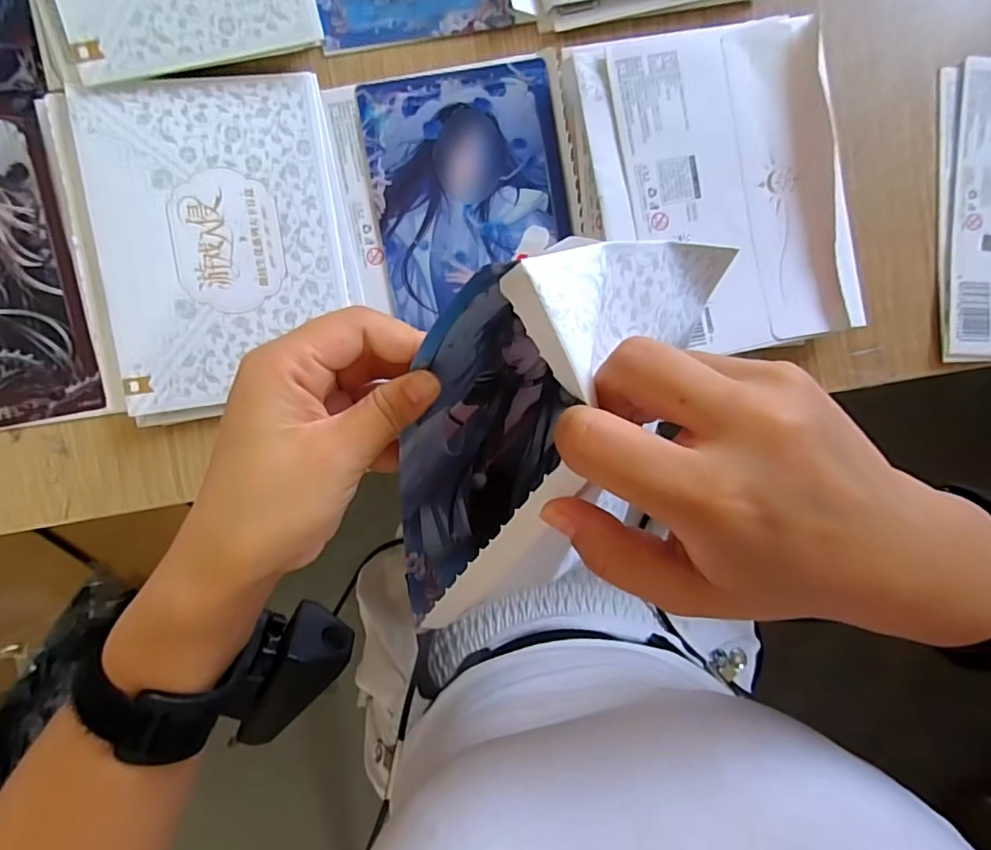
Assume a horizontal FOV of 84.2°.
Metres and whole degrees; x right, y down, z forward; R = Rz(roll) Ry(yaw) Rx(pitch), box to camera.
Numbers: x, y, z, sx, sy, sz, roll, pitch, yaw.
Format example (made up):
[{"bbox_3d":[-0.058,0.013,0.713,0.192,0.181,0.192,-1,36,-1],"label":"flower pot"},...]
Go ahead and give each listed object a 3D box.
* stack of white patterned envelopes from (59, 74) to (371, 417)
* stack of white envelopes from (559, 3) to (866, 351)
[{"bbox_3d":[-0.149,-0.100,0.304,0.131,0.016,0.178,-10,93,-2],"label":"stack of white patterned envelopes"},{"bbox_3d":[0.124,-0.131,0.315,0.146,0.024,0.175,-11,93,-2],"label":"stack of white envelopes"}]

